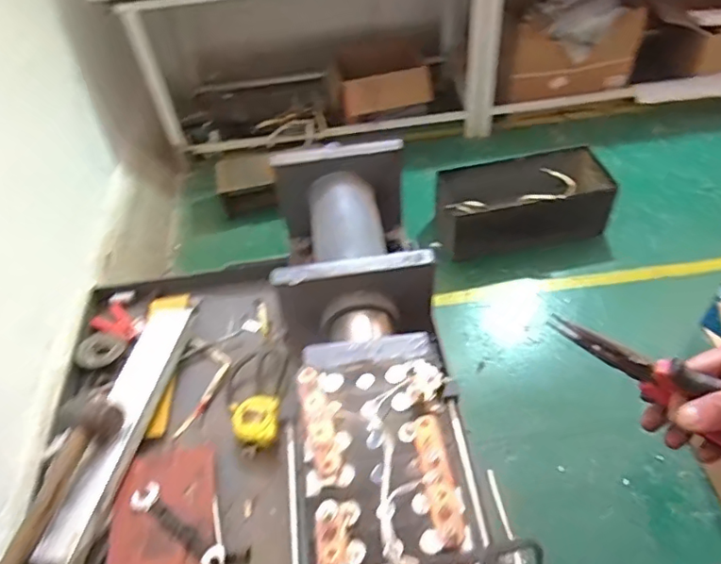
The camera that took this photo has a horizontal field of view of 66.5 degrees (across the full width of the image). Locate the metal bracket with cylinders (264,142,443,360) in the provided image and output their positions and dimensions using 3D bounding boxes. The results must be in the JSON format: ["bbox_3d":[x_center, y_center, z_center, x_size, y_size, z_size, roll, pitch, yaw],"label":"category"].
[{"bbox_3d":[-0.004,-0.005,0.787,0.200,0.235,0.423,-8,49,-1],"label":"metal bracket with cylinders"}]

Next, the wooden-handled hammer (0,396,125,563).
[{"bbox_3d":[-0.419,0.264,0.744,0.081,0.059,0.246,15,52,19],"label":"wooden-handled hammer"}]

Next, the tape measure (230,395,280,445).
[{"bbox_3d":[-0.160,0.206,0.819,0.078,0.035,0.075,-3,49,4],"label":"tape measure"}]

